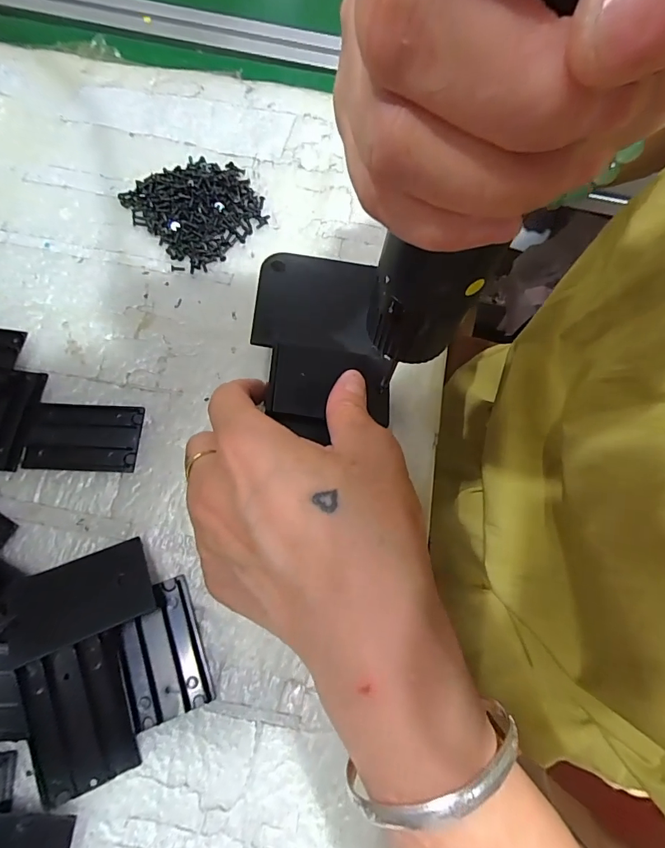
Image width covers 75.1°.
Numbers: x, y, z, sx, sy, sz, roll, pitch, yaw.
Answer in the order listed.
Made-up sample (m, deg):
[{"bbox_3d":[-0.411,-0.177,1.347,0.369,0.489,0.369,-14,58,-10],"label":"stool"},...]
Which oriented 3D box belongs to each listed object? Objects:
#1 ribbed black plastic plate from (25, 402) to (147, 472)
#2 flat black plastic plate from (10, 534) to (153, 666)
[{"bbox_3d":[-0.129,0.006,0.224,0.055,0.004,0.035,2,70,-1],"label":"ribbed black plastic plate"},{"bbox_3d":[-0.110,0.076,0.189,0.054,0.004,0.036,-18,55,-18],"label":"flat black plastic plate"}]

